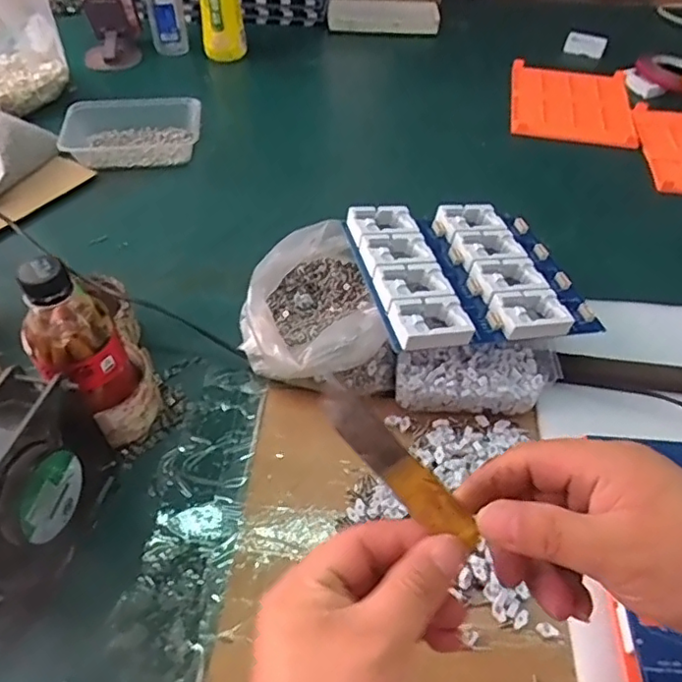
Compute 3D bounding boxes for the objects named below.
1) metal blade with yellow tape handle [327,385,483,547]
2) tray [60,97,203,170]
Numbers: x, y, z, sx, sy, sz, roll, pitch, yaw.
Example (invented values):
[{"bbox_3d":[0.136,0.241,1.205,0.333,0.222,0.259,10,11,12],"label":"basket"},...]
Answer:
[{"bbox_3d":[0.027,0.058,0.263,0.018,0.004,0.091,-43,97,2],"label":"metal blade with yellow tape handle"},{"bbox_3d":[-0.265,-0.265,0.762,0.166,0.047,0.100,-5,50,-6],"label":"tray"}]

